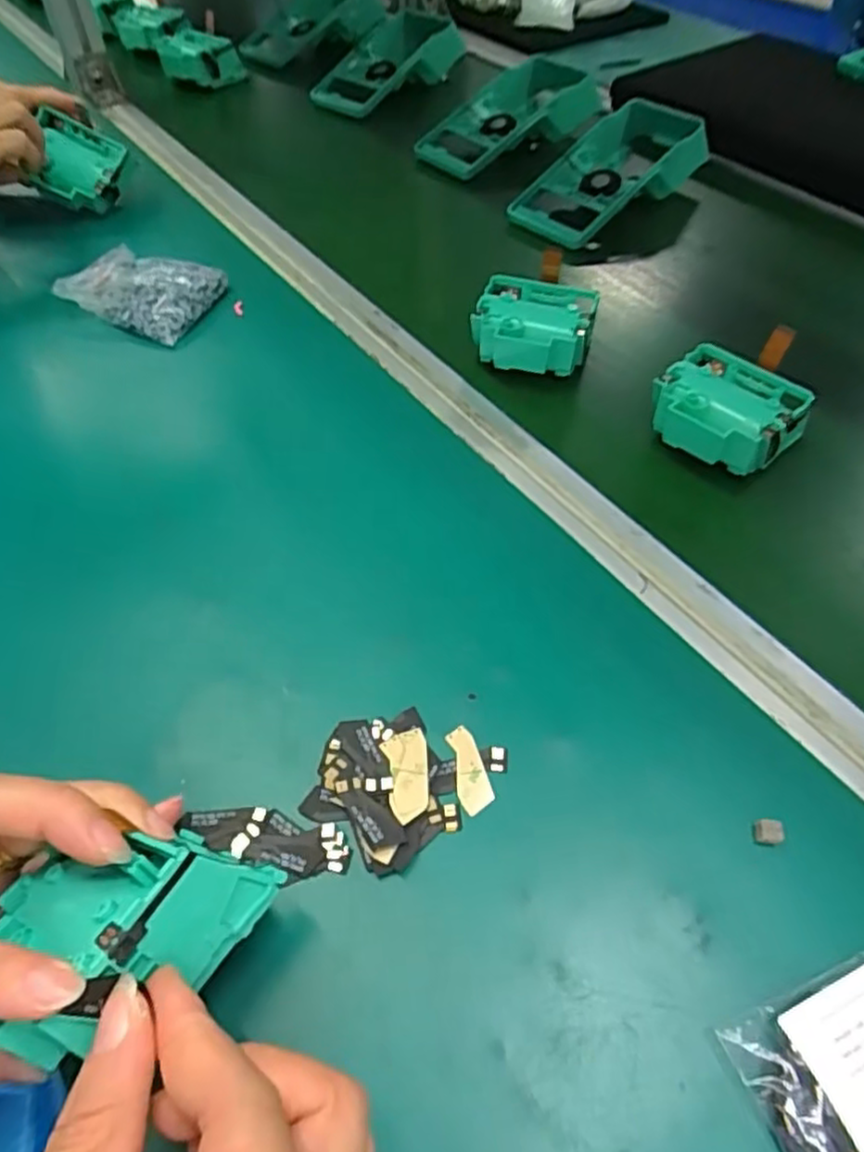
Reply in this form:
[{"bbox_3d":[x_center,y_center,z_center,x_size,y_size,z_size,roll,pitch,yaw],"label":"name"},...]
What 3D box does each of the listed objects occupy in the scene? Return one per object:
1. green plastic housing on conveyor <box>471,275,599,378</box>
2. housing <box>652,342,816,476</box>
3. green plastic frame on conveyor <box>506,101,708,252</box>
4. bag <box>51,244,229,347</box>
[{"bbox_3d":[0.067,-0.162,0.460,0.072,0.039,0.065,16,55,14],"label":"green plastic housing on conveyor"},{"bbox_3d":[0.168,-0.094,0.403,0.073,0.029,0.060,35,61,25],"label":"housing"},{"bbox_3d":[0.152,-0.341,0.599,0.175,0.036,0.097,-41,59,-11],"label":"green plastic frame on conveyor"},{"bbox_3d":[-0.211,-0.208,0.513,0.099,0.037,0.074,18,55,11],"label":"bag"}]

